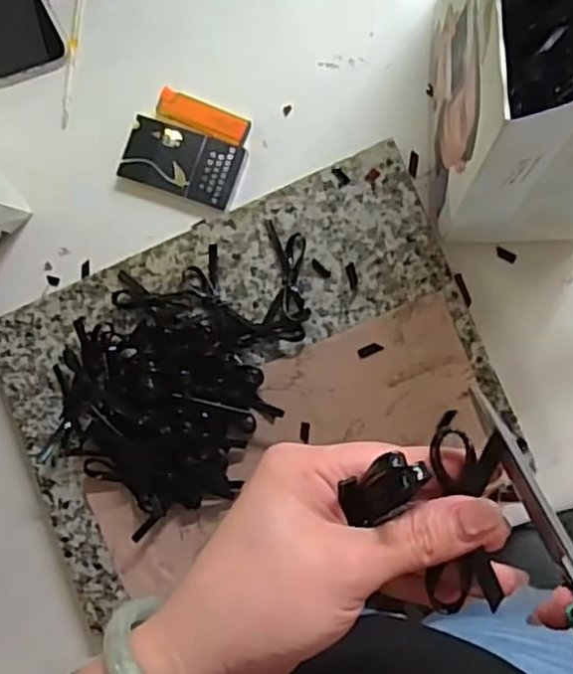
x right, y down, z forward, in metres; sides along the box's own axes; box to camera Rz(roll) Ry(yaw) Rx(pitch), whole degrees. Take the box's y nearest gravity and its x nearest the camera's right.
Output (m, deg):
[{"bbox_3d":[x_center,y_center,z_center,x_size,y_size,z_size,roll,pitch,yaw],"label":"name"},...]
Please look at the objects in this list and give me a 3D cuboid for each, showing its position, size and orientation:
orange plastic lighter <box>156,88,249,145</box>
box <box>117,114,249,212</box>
[{"bbox_3d":[-0.070,-0.183,0.587,0.079,0.013,0.026,25,91,9],"label":"orange plastic lighter"},{"bbox_3d":[-0.088,-0.145,0.586,0.098,0.014,0.056,18,90,9],"label":"box"}]

